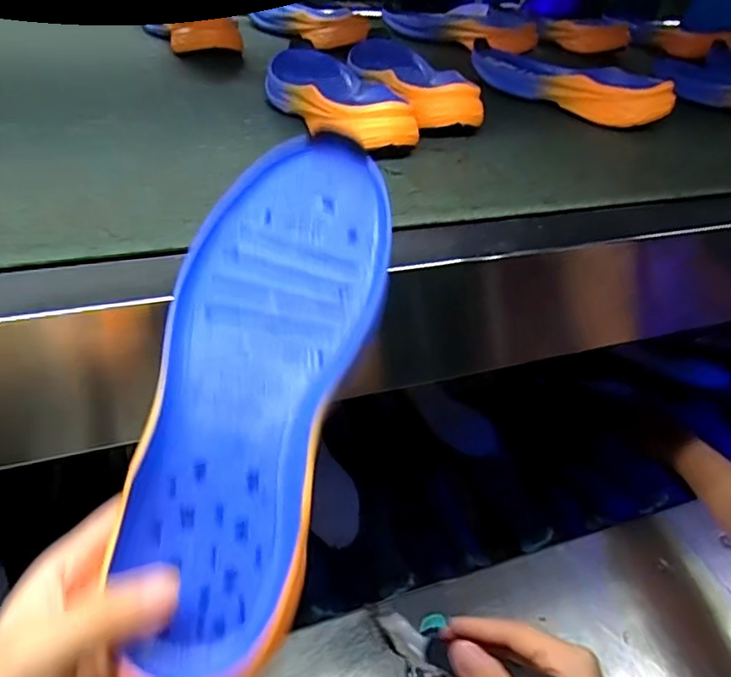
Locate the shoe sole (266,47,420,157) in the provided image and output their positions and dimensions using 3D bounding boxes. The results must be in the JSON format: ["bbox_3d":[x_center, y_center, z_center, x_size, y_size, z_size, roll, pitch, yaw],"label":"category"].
[{"bbox_3d":[-0.032,-0.225,0.531,0.089,0.039,0.246,-8,41,-21],"label":"shoe sole"}]

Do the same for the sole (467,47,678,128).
[{"bbox_3d":[0.206,-0.285,0.635,0.094,0.038,0.244,-13,44,-26],"label":"sole"}]

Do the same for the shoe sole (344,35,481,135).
[{"bbox_3d":[0.042,-0.260,0.584,0.081,0.039,0.225,-4,40,-16],"label":"shoe sole"}]

